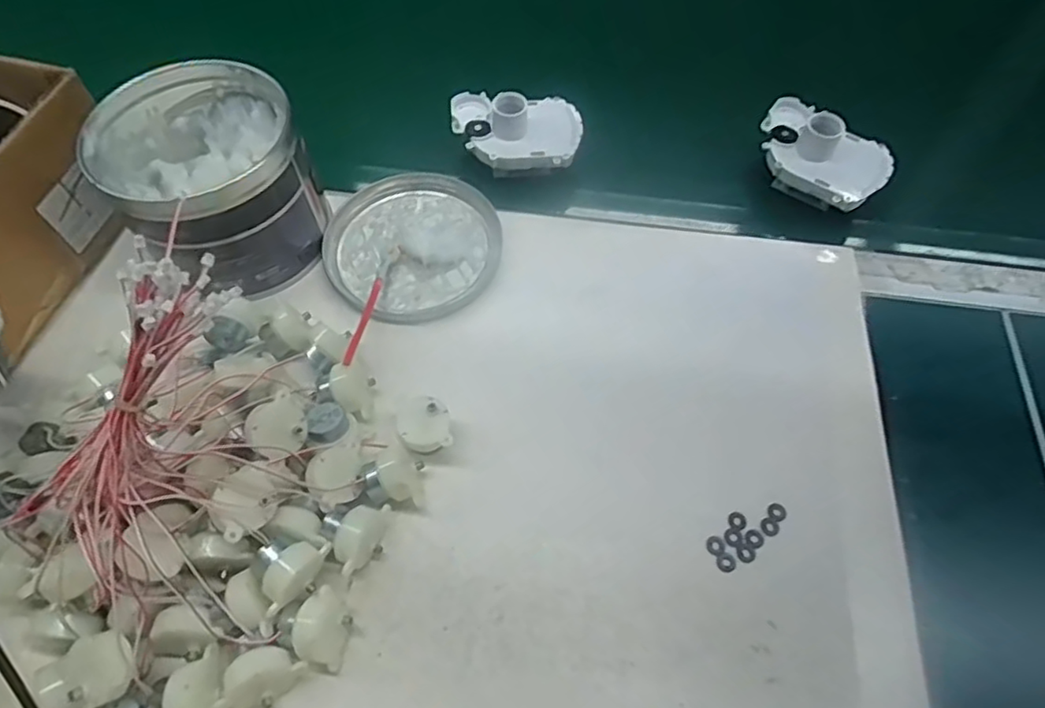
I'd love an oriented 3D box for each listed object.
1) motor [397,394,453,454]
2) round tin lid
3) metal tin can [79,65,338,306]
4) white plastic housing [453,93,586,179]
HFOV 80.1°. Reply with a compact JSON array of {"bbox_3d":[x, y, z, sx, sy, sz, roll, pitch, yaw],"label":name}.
[{"bbox_3d":[-0.059,0.047,0.383,0.031,0.030,0.034,-6,60,-3],"label":"motor"},{"bbox_3d":[-0.082,-0.086,0.477,0.130,0.022,0.129,0,59,0],"label":"round tin lid"},{"bbox_3d":[-0.215,-0.122,0.435,0.120,0.102,0.131,0,59,0],"label":"metal tin can"},{"bbox_3d":[-0.005,-0.181,0.509,0.101,0.052,0.068,0,59,0],"label":"white plastic housing"}]

